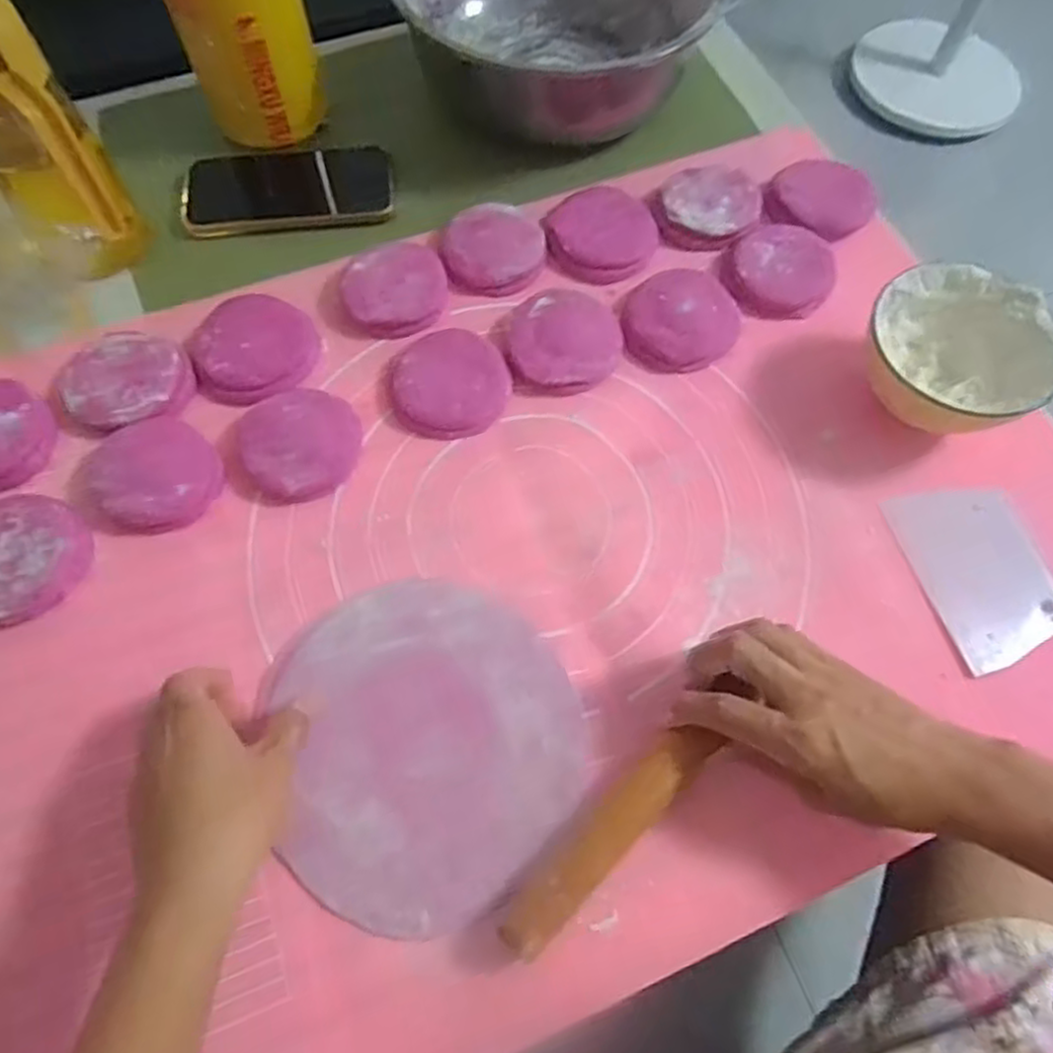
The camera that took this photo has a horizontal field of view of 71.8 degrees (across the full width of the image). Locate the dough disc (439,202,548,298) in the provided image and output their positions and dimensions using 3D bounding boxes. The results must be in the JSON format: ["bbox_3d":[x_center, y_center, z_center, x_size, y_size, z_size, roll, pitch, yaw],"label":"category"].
[{"bbox_3d":[-0.024,-0.204,0.528,0.074,0.011,0.078,0,67,-1],"label":"dough disc"}]

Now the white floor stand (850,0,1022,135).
[{"bbox_3d":[0.694,-0.888,0.954,0.251,0.722,0.254,25,67,10],"label":"white floor stand"}]

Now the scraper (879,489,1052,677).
[{"bbox_3d":[0.281,0.026,0.445,0.083,0.008,0.110,-14,68,-9],"label":"scraper"}]

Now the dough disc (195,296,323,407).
[{"bbox_3d":[-0.185,-0.123,0.496,0.082,0.014,0.083,0,67,-1],"label":"dough disc"}]

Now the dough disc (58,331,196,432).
[{"bbox_3d":[-0.263,-0.094,0.480,0.079,0.013,0.072,0,67,-1],"label":"dough disc"}]

